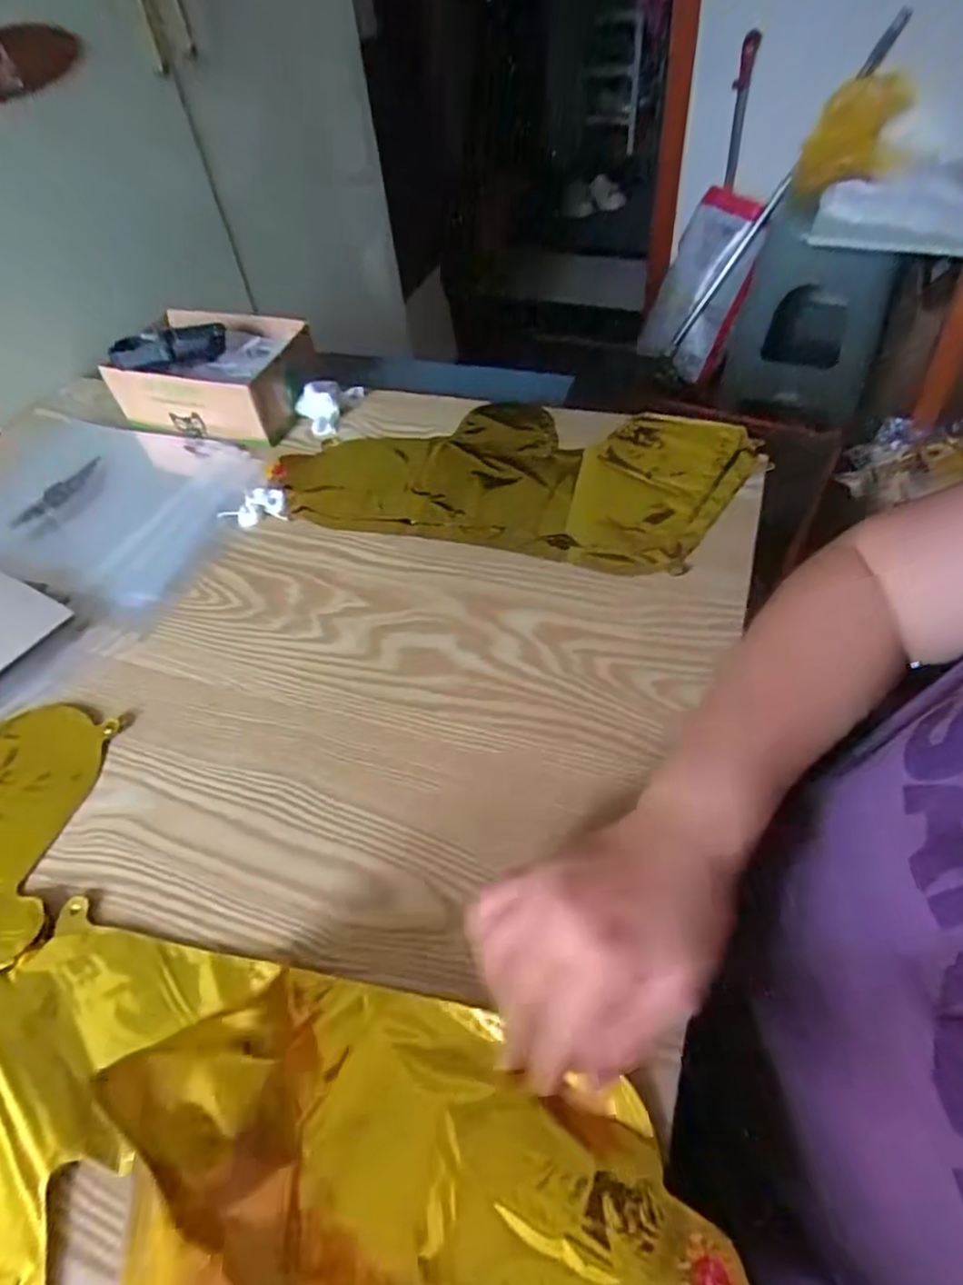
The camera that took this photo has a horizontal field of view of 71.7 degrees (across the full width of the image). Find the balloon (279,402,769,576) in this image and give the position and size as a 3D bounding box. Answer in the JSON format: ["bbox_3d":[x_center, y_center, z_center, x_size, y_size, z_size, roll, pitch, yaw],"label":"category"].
[{"bbox_3d":[0.029,-0.162,0.624,0.416,0.006,0.213,11,52,14],"label":"balloon"}]

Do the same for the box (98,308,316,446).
[{"bbox_3d":[-0.275,-0.282,0.696,0.182,0.078,0.131,10,52,13],"label":"box"}]

